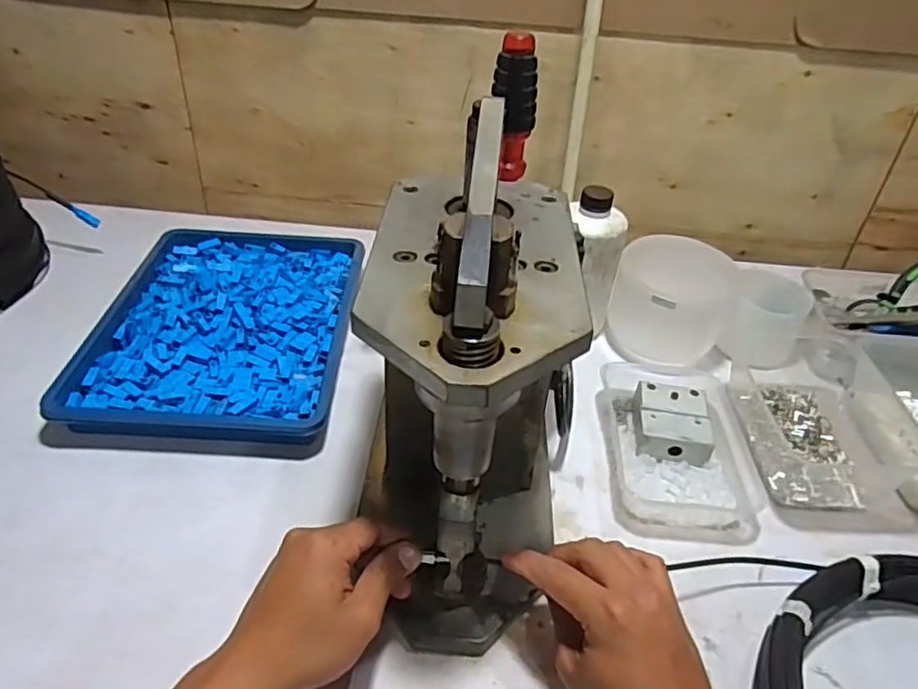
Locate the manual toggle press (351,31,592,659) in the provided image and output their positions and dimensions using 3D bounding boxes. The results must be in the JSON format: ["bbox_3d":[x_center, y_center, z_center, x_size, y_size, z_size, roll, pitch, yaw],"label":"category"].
[{"bbox_3d":[0.013,-0.002,0.450,0.148,0.296,0.282,12,38,8],"label":"manual toggle press"}]

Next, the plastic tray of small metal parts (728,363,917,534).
[{"bbox_3d":[0.326,0.086,0.605,0.126,0.030,0.196,4,38,-1],"label":"plastic tray of small metal parts"}]

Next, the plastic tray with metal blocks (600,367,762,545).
[{"bbox_3d":[0.198,0.086,0.582,0.126,0.039,0.190,6,38,2],"label":"plastic tray with metal blocks"}]

